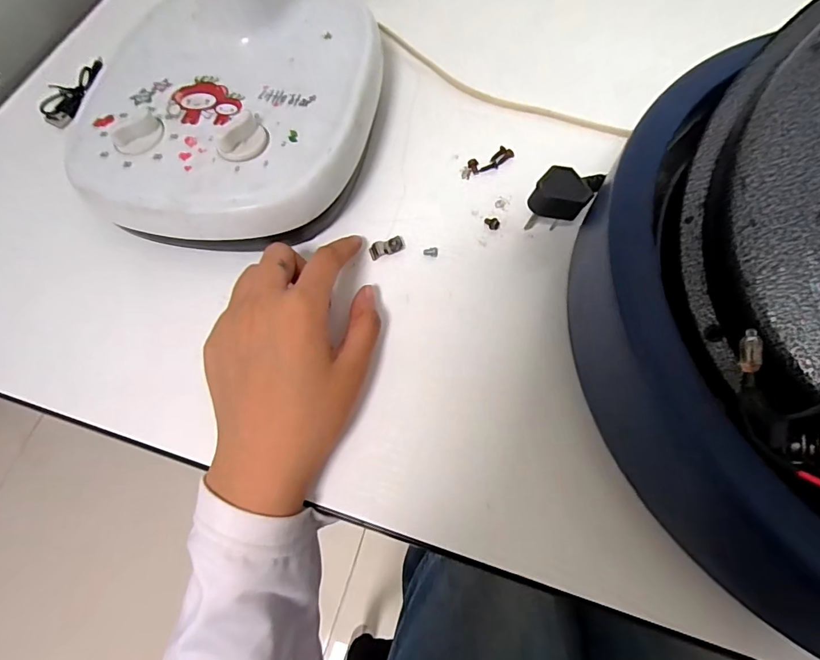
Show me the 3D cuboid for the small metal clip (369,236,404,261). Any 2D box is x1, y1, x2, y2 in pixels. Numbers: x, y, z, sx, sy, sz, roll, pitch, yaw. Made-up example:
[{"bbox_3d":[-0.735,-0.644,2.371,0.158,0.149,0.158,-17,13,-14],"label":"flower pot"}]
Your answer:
[{"bbox_3d":[-0.015,-0.053,0.283,0.022,0.006,0.010,-22,68,-7],"label":"small metal clip"}]

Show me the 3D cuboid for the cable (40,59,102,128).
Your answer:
[{"bbox_3d":[-0.270,-0.189,0.349,0.034,0.006,0.068,14,68,8],"label":"cable"}]

